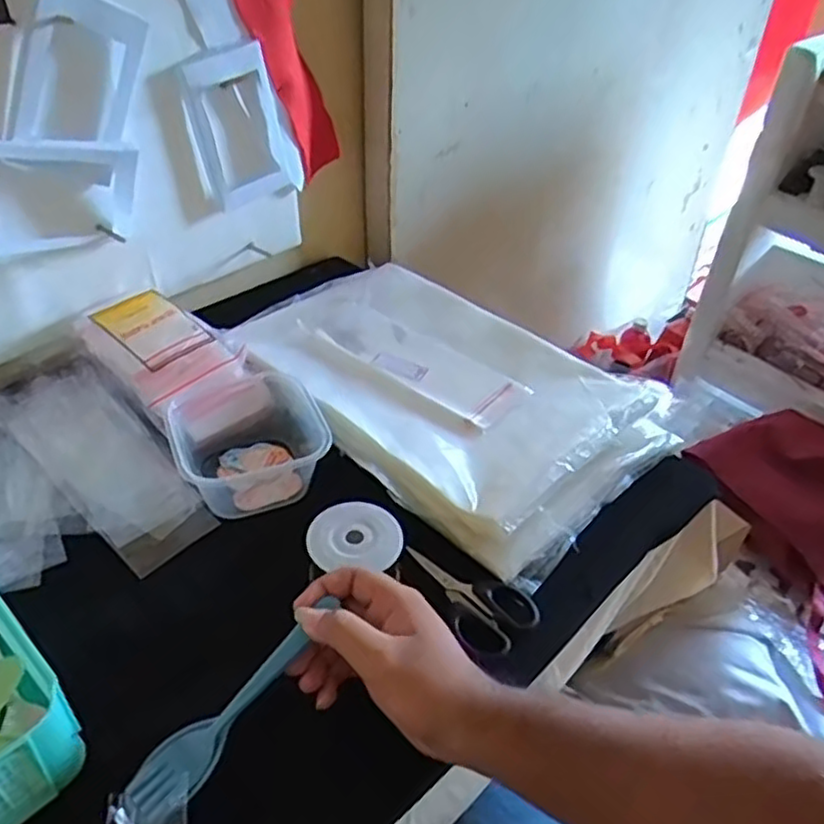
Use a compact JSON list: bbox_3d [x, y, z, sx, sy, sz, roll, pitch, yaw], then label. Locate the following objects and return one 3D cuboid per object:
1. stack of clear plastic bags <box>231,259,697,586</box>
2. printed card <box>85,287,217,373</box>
[{"bbox_3d":[0.018,-0.026,0.673,0.396,0.040,0.247,32,47,29],"label":"stack of clear plastic bags"},{"bbox_3d":[-0.238,-0.079,0.648,0.096,0.011,0.068,39,51,21],"label":"printed card"}]

